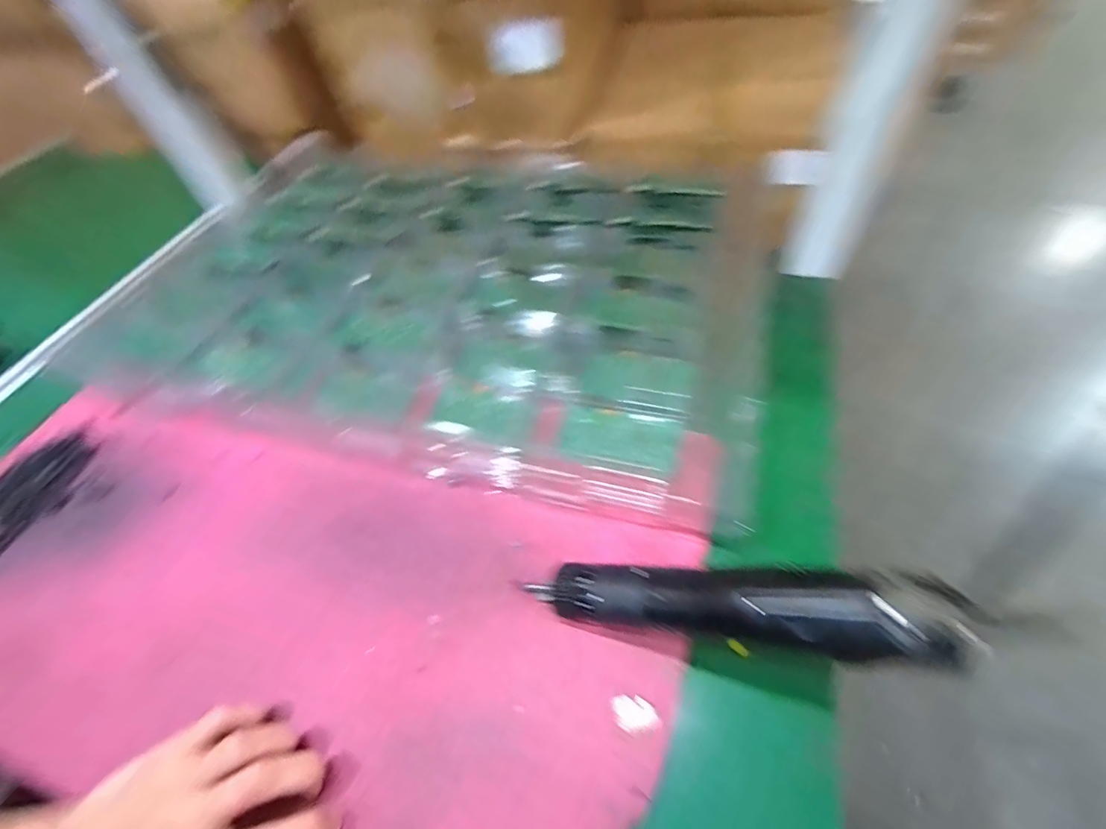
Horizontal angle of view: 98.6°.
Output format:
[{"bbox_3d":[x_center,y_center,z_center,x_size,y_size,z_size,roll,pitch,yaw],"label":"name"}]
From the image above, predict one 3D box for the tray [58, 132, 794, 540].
[{"bbox_3d":[-0.116,-0.154,0.504,0.666,0.031,0.437,14,59,15],"label":"tray"}]

